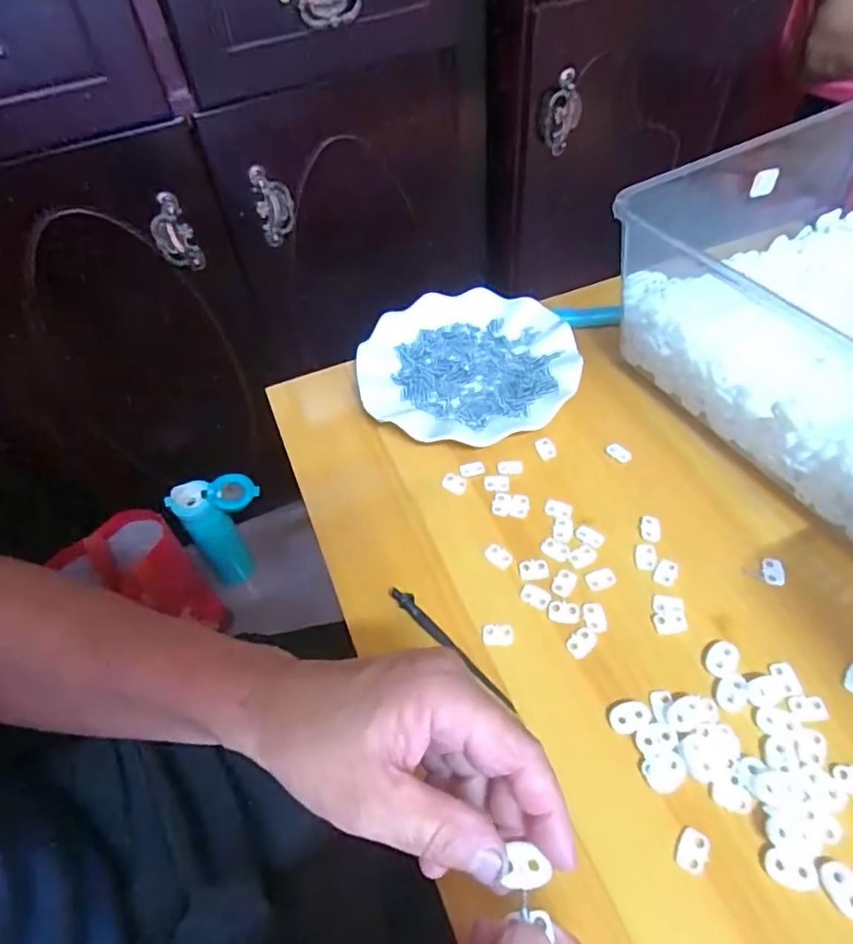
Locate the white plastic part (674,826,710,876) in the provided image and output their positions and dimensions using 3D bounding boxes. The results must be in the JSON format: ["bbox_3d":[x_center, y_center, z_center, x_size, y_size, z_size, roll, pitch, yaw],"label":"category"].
[{"bbox_3d":[0.132,0.187,0.290,0.015,0.004,0.019,20,56,19],"label":"white plastic part"}]

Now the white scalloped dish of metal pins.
[{"bbox_3d":[0.035,-0.090,0.506,0.179,0.023,0.173,-2,52,3],"label":"white scalloped dish of metal pins"}]

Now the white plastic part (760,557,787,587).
[{"bbox_3d":[0.225,0.064,0.381,0.013,0.004,0.019,1,52,6],"label":"white plastic part"}]

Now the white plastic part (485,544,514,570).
[{"bbox_3d":[0.049,0.057,0.401,0.019,0.004,0.013,36,63,28],"label":"white plastic part"}]

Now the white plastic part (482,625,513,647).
[{"bbox_3d":[0.045,0.102,0.368,0.019,0.004,0.013,-1,52,4],"label":"white plastic part"}]

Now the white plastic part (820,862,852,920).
[{"bbox_3d":[0.197,0.196,0.276,0.017,0.004,0.022,-17,52,-9],"label":"white plastic part"}]

